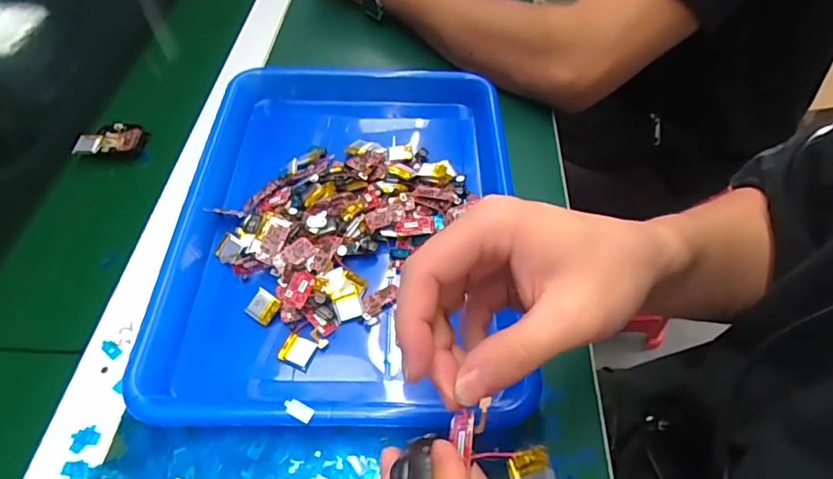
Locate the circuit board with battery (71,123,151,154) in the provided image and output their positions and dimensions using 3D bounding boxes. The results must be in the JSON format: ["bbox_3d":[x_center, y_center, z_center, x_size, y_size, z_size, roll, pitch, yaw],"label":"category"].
[{"bbox_3d":[-0.271,-0.090,0.449,0.054,0.013,0.035,-12,55,-10],"label":"circuit board with battery"}]

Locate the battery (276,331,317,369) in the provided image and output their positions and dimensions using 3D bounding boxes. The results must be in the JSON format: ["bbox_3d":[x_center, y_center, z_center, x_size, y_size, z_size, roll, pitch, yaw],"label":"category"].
[{"bbox_3d":[-0.078,0.072,0.331,0.022,0.004,0.020,19,56,12],"label":"battery"}]

